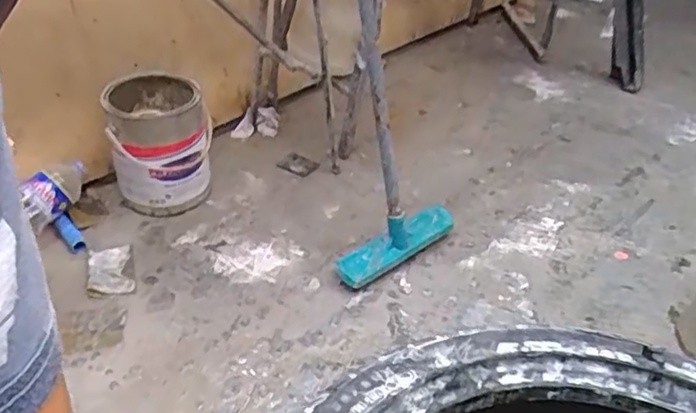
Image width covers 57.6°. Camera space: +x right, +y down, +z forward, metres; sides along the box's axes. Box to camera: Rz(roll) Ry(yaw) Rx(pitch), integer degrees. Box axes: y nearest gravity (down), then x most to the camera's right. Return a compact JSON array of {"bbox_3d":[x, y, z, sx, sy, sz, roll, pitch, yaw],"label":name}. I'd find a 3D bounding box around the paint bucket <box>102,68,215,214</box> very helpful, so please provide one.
[{"bbox_3d":[-0.337,-0.112,1.142,0.170,0.195,0.193,-6,41,-14],"label":"paint bucket"}]

